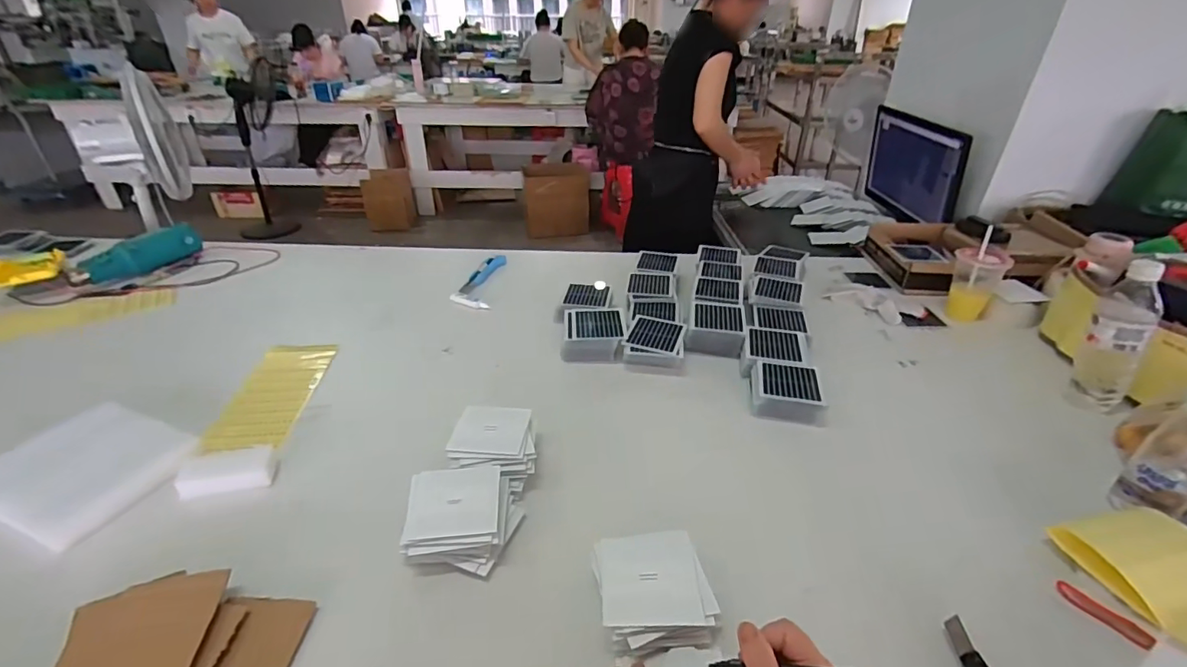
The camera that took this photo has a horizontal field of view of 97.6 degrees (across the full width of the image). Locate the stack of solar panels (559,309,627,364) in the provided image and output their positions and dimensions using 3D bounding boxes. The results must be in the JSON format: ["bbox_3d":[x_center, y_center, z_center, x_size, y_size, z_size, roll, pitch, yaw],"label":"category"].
[{"bbox_3d":[0.002,0.002,0.886,0.107,0.055,0.092,1,32,1],"label":"stack of solar panels"}]

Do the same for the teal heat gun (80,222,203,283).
[{"bbox_3d":[-0.985,-0.172,1.151,0.078,0.073,0.220,17,36,24],"label":"teal heat gun"}]

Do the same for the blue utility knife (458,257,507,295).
[{"bbox_3d":[-0.244,-0.132,1.135,0.042,0.010,0.182,11,34,17],"label":"blue utility knife"}]

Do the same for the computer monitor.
[{"bbox_3d":[0.908,-0.482,1.496,0.068,0.252,0.451,0,32,0],"label":"computer monitor"}]

